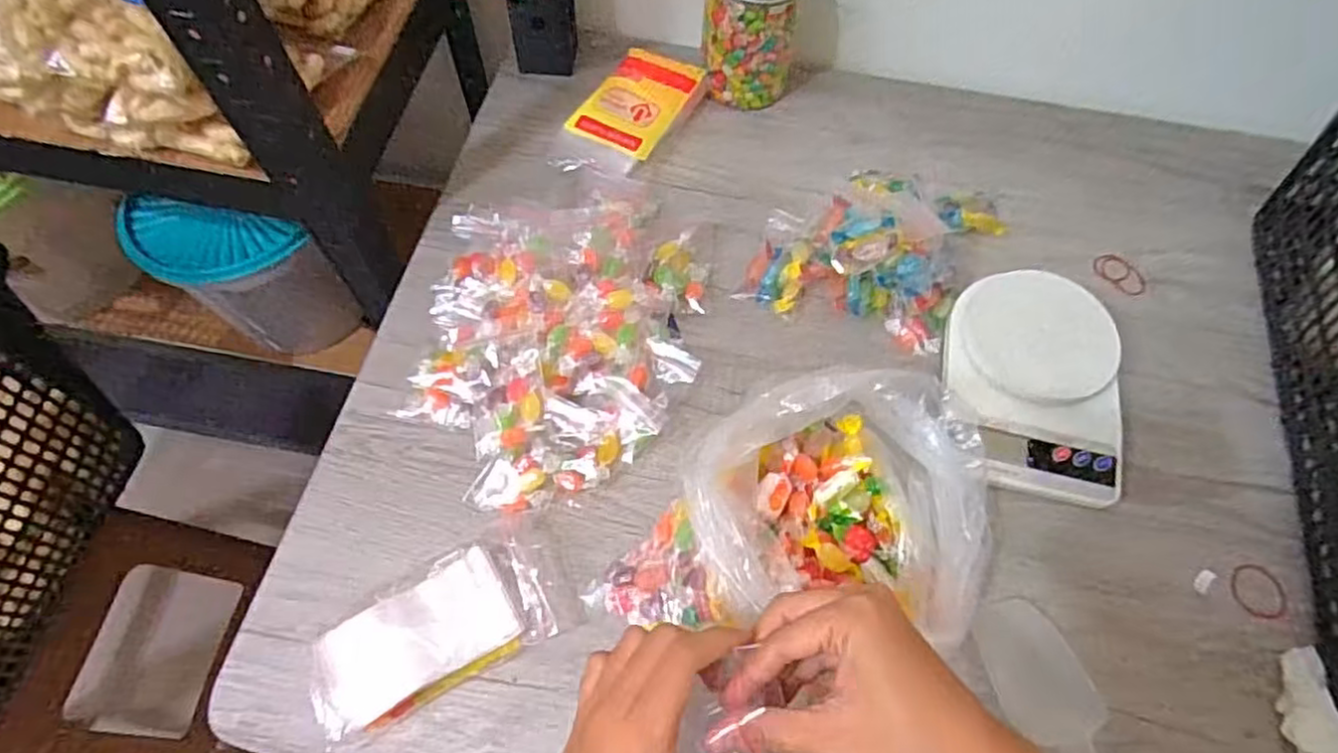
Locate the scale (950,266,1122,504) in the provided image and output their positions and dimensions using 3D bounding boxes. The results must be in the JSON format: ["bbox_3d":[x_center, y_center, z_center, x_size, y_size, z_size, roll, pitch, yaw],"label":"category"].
[{"bbox_3d":[0.279,0.005,0.525,0.126,0.042,0.175,7,63,2],"label":"scale"}]

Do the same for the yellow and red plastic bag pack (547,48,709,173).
[{"bbox_3d":[-0.038,-0.249,0.648,0.088,0.028,0.150,31,67,13],"label":"yellow and red plastic bag pack"}]

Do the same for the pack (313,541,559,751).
[{"bbox_3d":[-0.153,0.163,0.437,0.145,0.025,0.074,-23,66,-14],"label":"pack"}]

